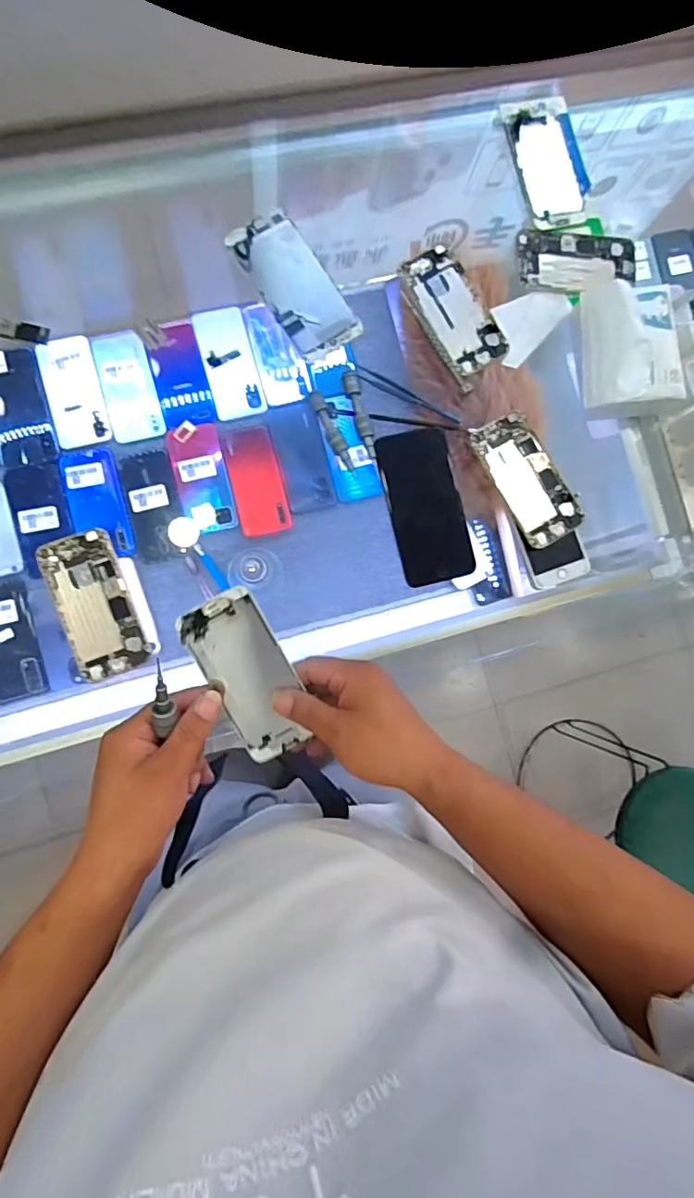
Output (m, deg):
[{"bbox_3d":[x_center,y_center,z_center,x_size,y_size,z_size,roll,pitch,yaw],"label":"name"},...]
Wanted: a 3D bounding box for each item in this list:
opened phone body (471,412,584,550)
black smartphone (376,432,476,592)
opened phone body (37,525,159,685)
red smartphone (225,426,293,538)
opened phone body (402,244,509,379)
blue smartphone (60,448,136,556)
[{"bbox_3d":[0.185,-0.124,0.552,0.064,0.015,0.137,-29,90,-8],"label":"opened phone body"},{"bbox_3d":[0.081,-0.093,0.549,0.074,0.009,0.152,-13,94,-7],"label":"black smartphone"},{"bbox_3d":[-0.239,0.006,0.508,0.068,0.011,0.137,-22,89,-7],"label":"opened phone body"},{"bbox_3d":[-0.133,-0.178,0.804,0.074,0.004,0.160,-13,88,-7],"label":"red smartphone"},{"bbox_3d":[0.110,-0.303,0.567,0.068,0.008,0.134,-31,90,-8],"label":"opened phone body"},{"bbox_3d":[-0.359,-0.138,0.775,0.079,0.011,0.158,-13,88,-7],"label":"blue smartphone"}]

